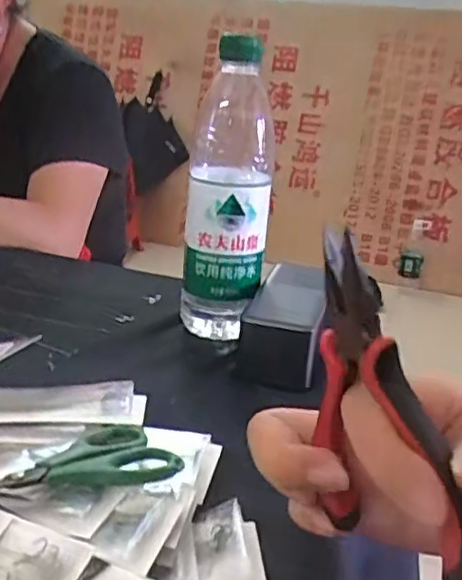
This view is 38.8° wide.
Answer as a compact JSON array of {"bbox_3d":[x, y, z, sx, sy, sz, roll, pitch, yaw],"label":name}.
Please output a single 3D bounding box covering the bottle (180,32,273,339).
[{"bbox_3d":[-0.002,-0.073,0.510,0.060,0.225,0.065,3,21,-5],"label":"bottle"}]

